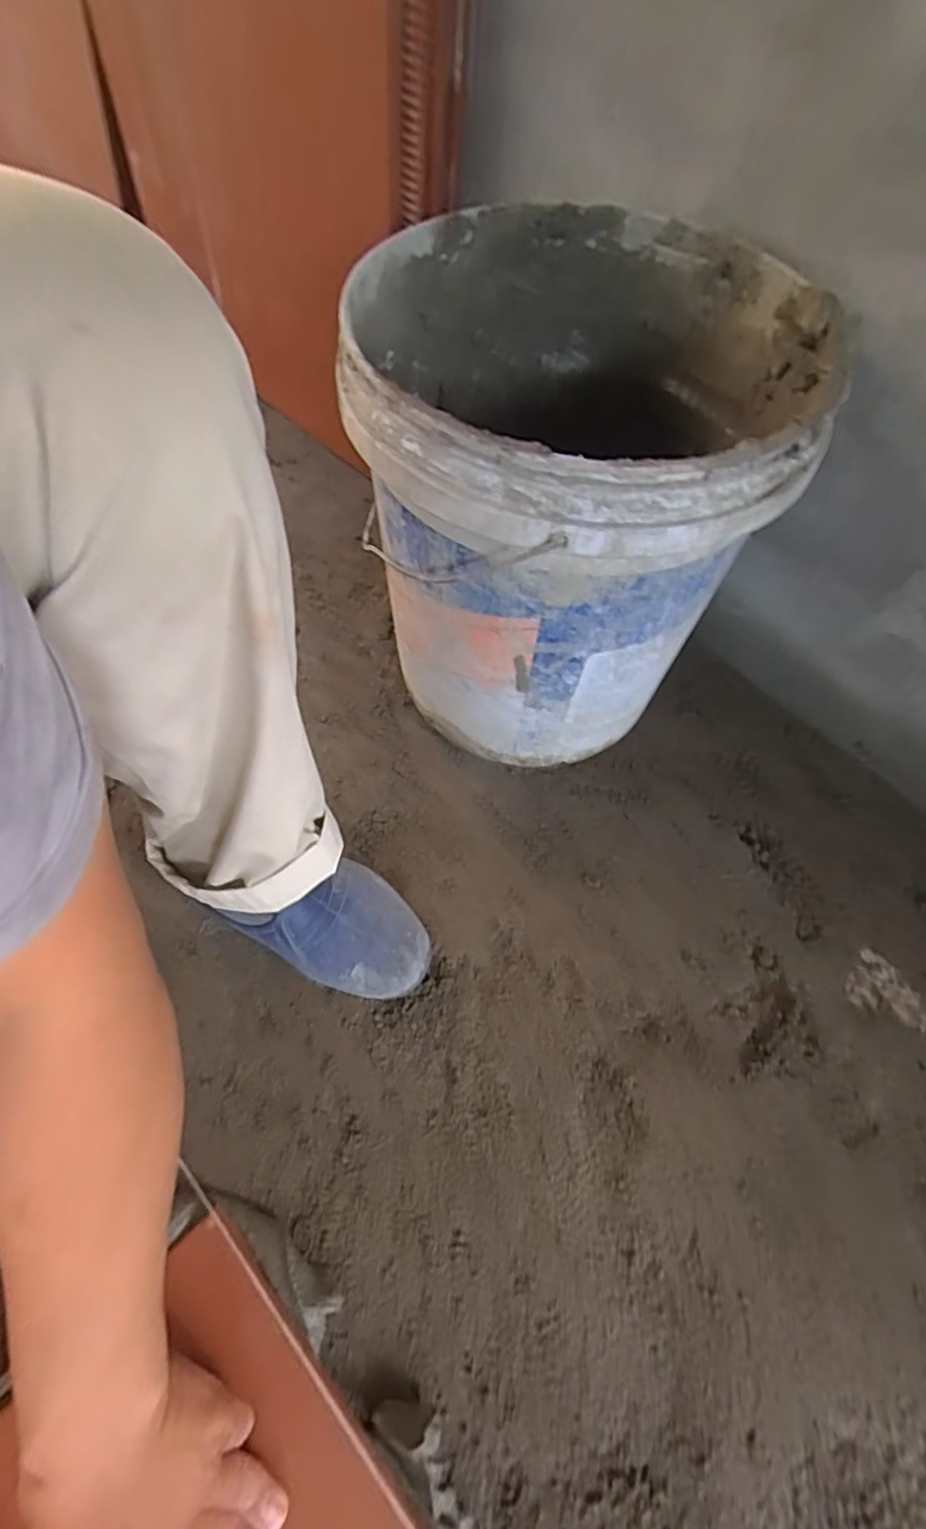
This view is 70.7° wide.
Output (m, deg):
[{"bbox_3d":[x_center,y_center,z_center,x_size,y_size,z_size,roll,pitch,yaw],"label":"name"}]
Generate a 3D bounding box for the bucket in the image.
[{"bbox_3d":[0.070,-0.190,0.521,0.285,0.307,0.295,1,60,-1],"label":"bucket"}]

